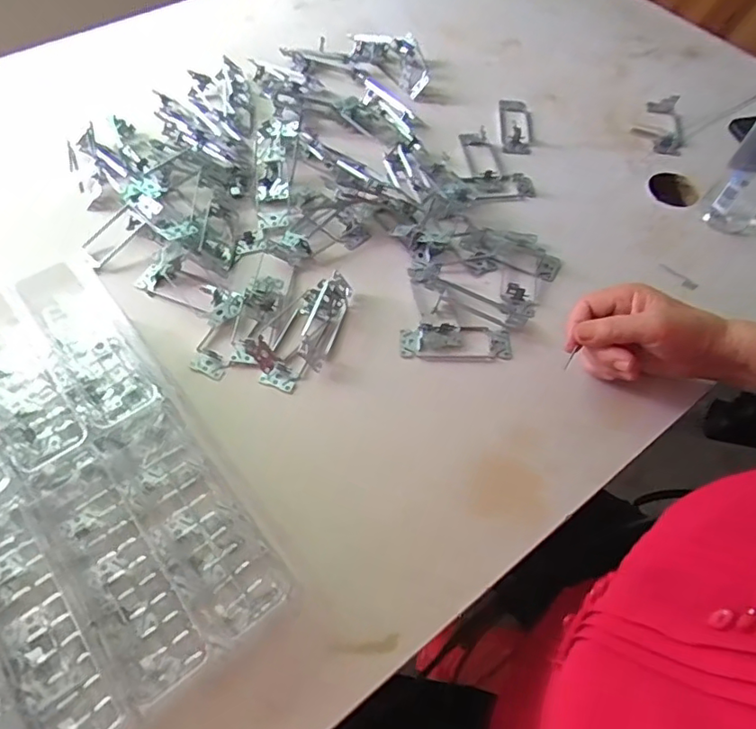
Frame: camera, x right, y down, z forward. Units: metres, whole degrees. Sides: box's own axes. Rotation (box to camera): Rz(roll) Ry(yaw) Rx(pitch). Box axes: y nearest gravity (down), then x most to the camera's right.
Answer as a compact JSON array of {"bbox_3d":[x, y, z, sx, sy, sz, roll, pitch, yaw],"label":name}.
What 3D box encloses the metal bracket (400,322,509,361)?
[{"bbox_3d":[0.075,-0.024,0.546,0.105,0.022,0.039,0,58,-3],"label":"metal bracket"}]

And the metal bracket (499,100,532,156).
[{"bbox_3d":[0.177,-0.310,0.734,0.040,0.021,0.105,6,58,0],"label":"metal bracket"}]

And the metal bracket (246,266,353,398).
[{"bbox_3d":[-0.069,-0.038,0.544,0.064,0.029,0.129,28,61,14],"label":"metal bracket"}]

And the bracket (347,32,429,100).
[{"bbox_3d":[0.020,-0.418,0.776,0.137,0.039,0.060,37,63,18],"label":"bracket"}]

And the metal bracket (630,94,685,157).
[{"bbox_3d":[0.358,-0.302,0.717,0.061,0.026,0.088,23,60,11],"label":"metal bracket"}]

